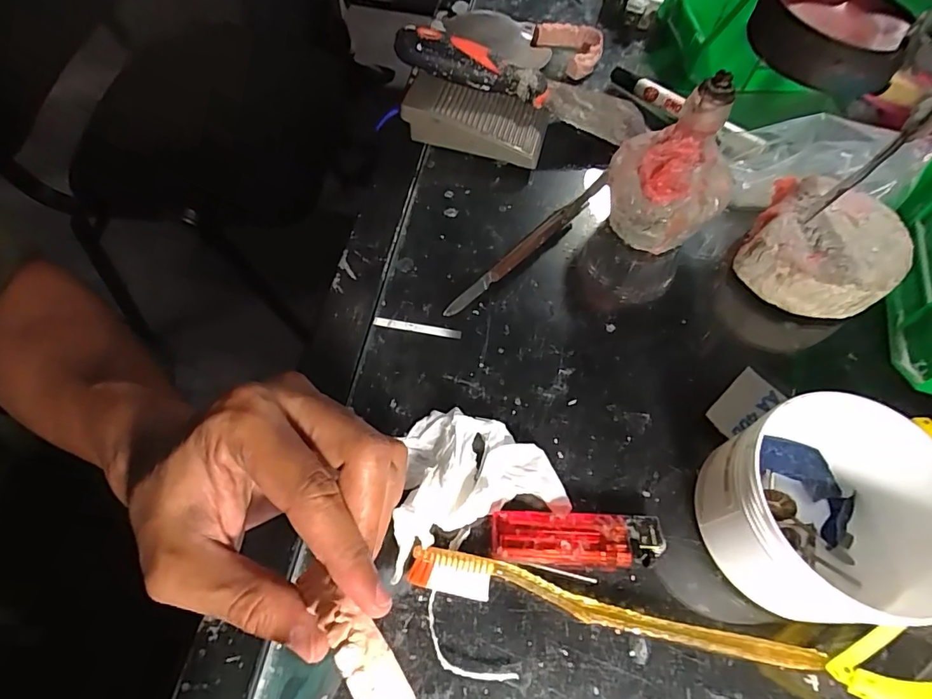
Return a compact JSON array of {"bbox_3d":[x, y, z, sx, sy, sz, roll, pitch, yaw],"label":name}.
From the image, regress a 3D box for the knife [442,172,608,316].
[{"bbox_3d":[0.045,-0.073,0.328,0.010,0.012,0.164,40,66,17],"label":"knife"}]

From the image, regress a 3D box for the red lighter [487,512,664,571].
[{"bbox_3d":[0.053,0.092,0.237,0.081,0.013,0.023,3,61,-1],"label":"red lighter"}]

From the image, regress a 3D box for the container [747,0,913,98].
[{"bbox_3d":[0.181,-0.161,0.246,0.068,0.025,0.068,1,61,-2],"label":"container"}]

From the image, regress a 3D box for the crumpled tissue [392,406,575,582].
[{"bbox_3d":[0.000,0.061,0.249,0.087,0.019,0.067,-17,63,-12],"label":"crumpled tissue"}]

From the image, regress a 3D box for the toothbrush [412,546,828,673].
[{"bbox_3d":[0.063,0.117,0.223,0.179,0.016,0.017,11,61,3],"label":"toothbrush"}]

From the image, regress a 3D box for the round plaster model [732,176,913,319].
[{"bbox_3d":[0.227,-0.064,0.315,0.081,0.035,0.082,1,61,-2],"label":"round plaster model"}]

